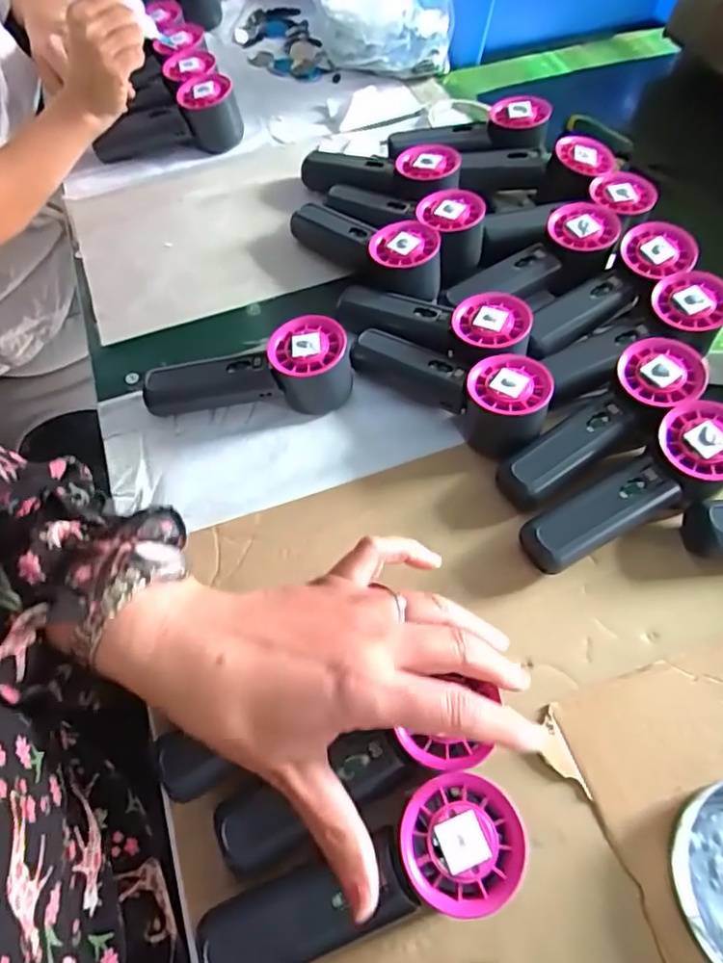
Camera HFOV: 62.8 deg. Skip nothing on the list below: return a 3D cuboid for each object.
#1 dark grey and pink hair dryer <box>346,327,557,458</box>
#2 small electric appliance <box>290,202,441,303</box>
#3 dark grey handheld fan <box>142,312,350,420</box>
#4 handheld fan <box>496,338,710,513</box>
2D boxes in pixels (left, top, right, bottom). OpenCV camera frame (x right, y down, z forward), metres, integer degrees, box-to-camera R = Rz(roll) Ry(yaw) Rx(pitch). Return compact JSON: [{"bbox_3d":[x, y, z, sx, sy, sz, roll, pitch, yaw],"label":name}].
[{"bbox_3d":[0.066,-0.077,0.444,0.152,0.053,0.053,33,66,19],"label":"dark grey and pink hair dryer"},{"bbox_3d":[0.005,-0.208,0.517,0.059,0.051,0.161,-39,66,-19],"label":"small electric appliance"},{"bbox_3d":[-0.086,-0.085,0.452,0.154,0.055,0.058,2,60,3],"label":"dark grey handheld fan"},{"bbox_3d":[0.169,-0.038,0.418,0.165,0.044,0.056,-37,64,-4],"label":"handheld fan"}]

